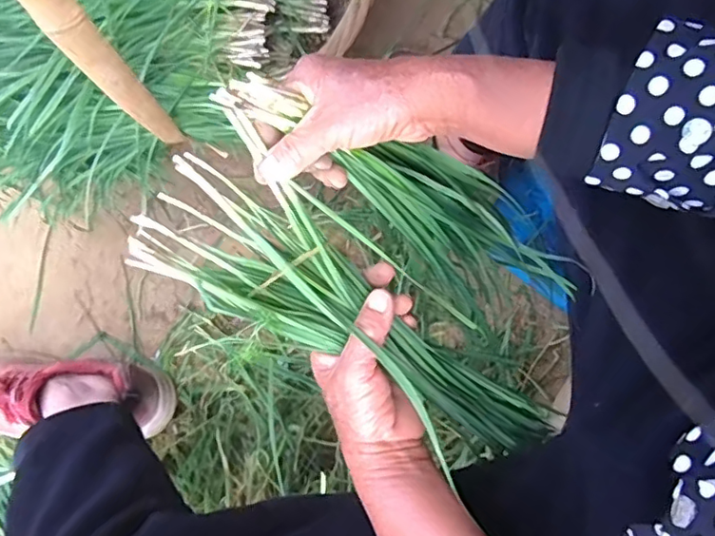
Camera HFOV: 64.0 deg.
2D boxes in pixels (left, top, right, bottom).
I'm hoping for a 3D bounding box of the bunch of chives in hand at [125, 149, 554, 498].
[{"bbox_3d":[0.011,0.044,0.403,0.345,0.073,0.086,34,77,-15],"label":"bunch of chives in hand"}]

